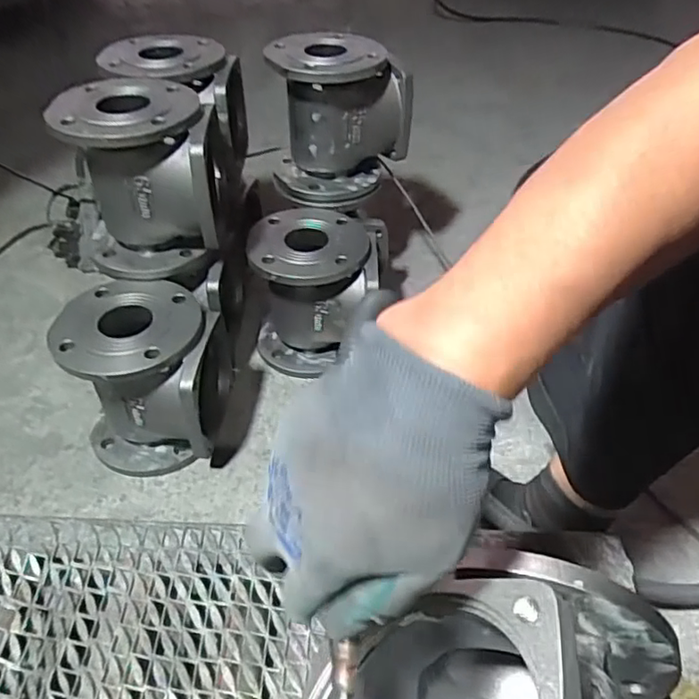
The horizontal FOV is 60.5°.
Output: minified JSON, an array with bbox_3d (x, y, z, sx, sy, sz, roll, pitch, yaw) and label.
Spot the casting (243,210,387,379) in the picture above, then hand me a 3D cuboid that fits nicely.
[{"bbox_3d":[-0.047,-0.097,0.957,0.198,0.211,0.186,4,43,3],"label":"casting"}]

